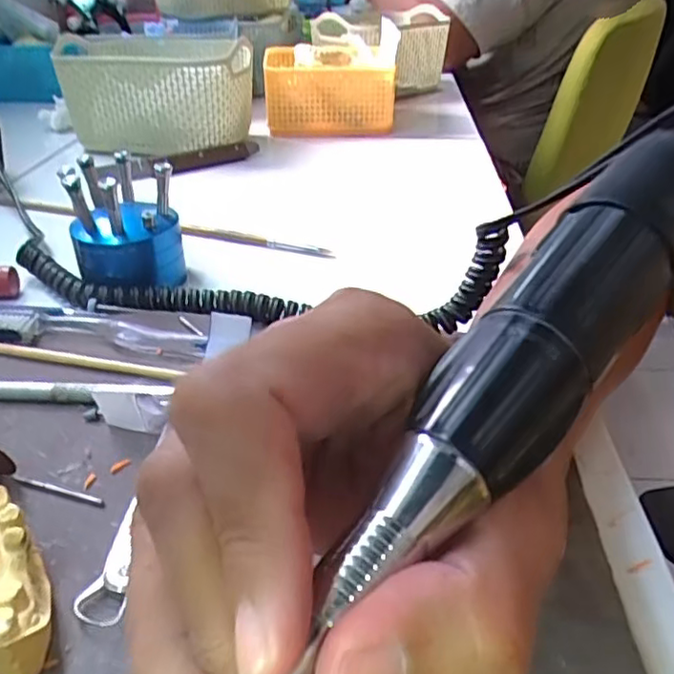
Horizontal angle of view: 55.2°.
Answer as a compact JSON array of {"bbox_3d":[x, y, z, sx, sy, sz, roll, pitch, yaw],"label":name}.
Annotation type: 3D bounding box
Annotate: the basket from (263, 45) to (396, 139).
[{"bbox_3d":[-0.010,-0.265,0.682,0.133,0.072,0.118,-2,33,-2],"label":"basket"}]

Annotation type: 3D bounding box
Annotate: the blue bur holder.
[{"bbox_3d":[-0.116,-0.062,0.354,0.057,0.061,0.053,-10,33,-15],"label":"blue bur holder"}]

